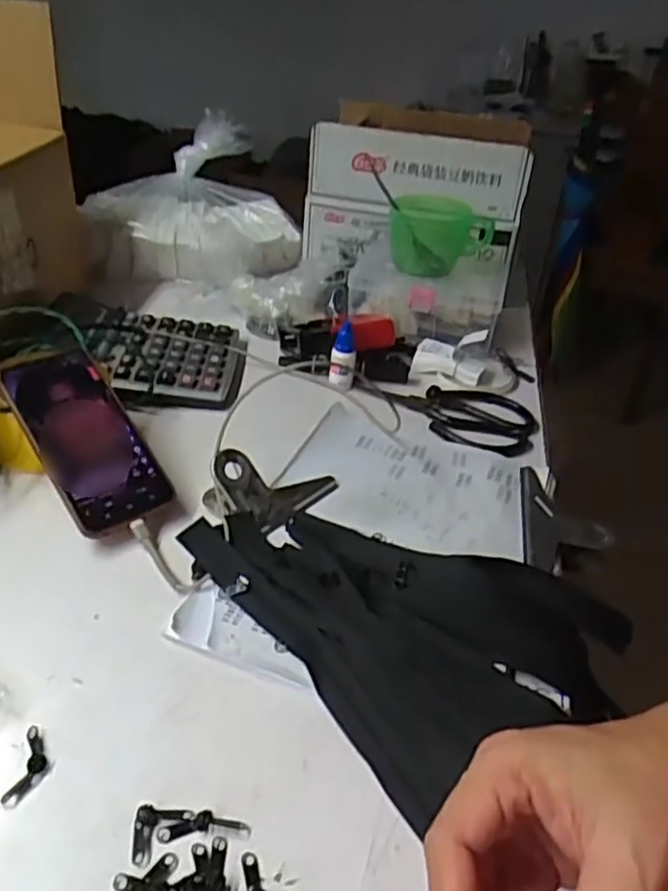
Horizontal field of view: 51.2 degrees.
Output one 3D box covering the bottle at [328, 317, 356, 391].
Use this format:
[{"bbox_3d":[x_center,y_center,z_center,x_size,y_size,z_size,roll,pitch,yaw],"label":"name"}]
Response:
[{"bbox_3d":[0.010,-0.097,0.711,0.025,0.061,0.030,6,35,1],"label":"bottle"}]

